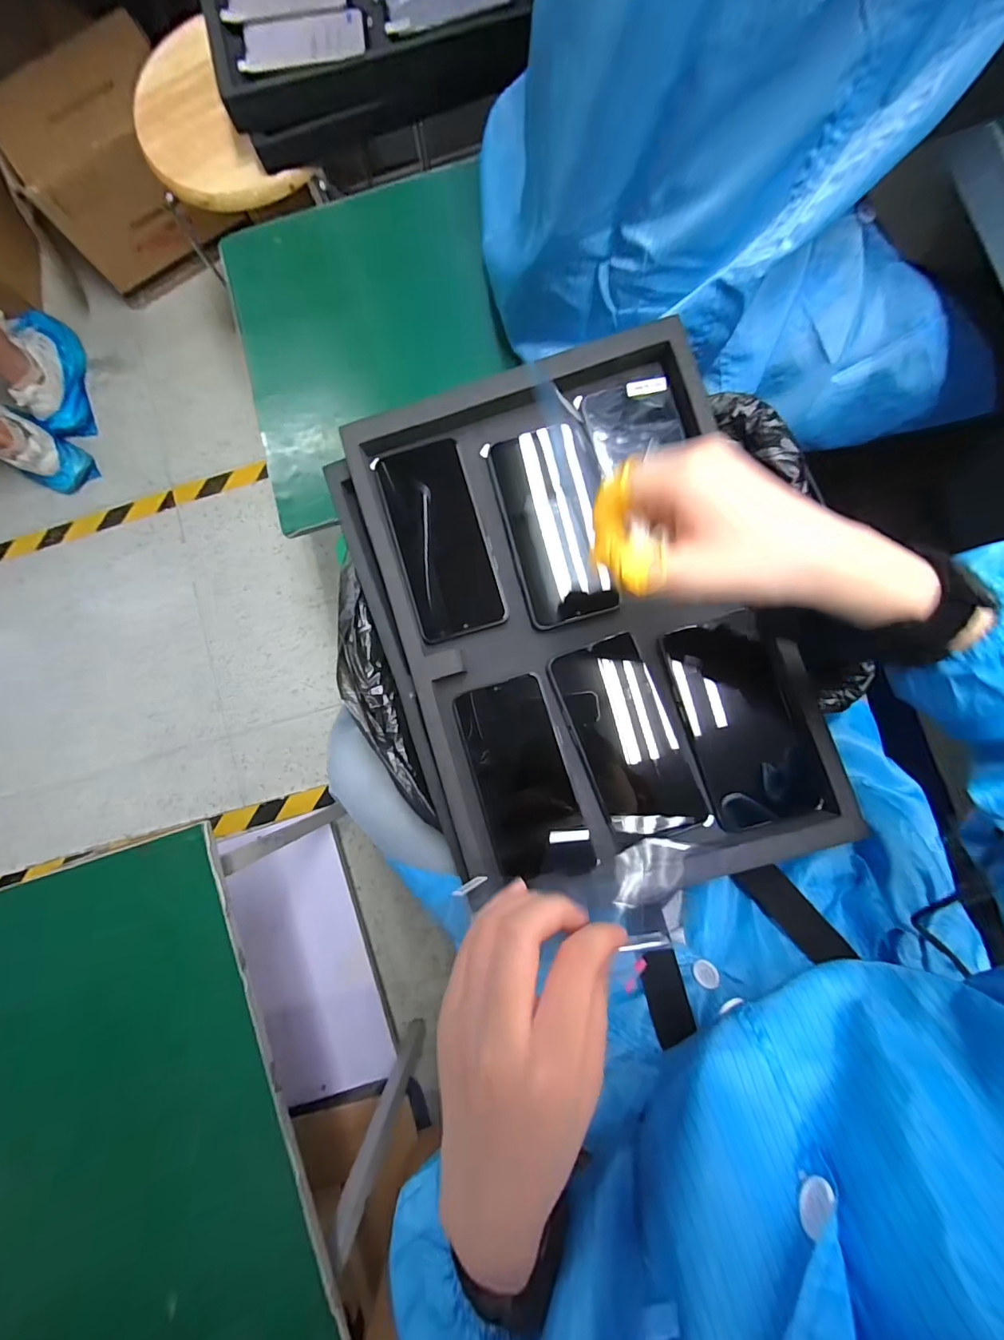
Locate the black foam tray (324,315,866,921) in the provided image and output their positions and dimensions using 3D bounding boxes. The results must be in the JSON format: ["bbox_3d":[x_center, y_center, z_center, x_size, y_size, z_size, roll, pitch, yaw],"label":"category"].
[{"bbox_3d":[0.061,-0.034,0.394,0.309,0.035,0.435,-19,85,2],"label":"black foam tray"}]

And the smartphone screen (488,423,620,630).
[{"bbox_3d":[0.047,-0.123,0.409,0.083,0.011,0.164,-14,85,4],"label":"smartphone screen"}]

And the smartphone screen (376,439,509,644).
[{"bbox_3d":[-0.051,-0.110,0.406,0.074,0.012,0.161,-16,85,4],"label":"smartphone screen"}]

